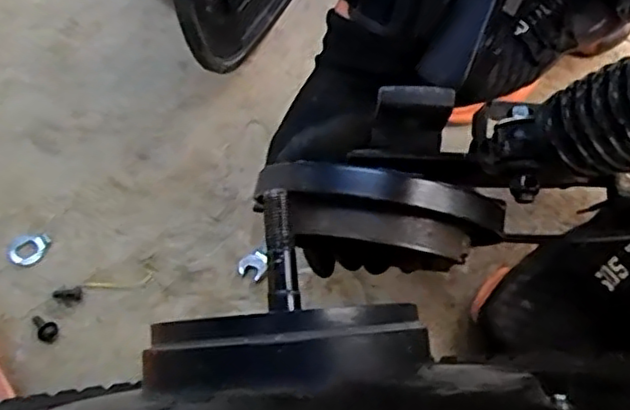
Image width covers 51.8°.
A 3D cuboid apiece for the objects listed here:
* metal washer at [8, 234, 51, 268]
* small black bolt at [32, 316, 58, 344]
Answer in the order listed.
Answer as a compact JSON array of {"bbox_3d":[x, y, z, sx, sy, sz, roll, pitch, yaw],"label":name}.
[{"bbox_3d":[-0.223,0.034,0.507,0.026,0.004,0.029,27,61,11],"label":"metal washer"},{"bbox_3d":[-0.198,0.089,0.474,0.014,0.011,0.023,-37,69,-23],"label":"small black bolt"}]

